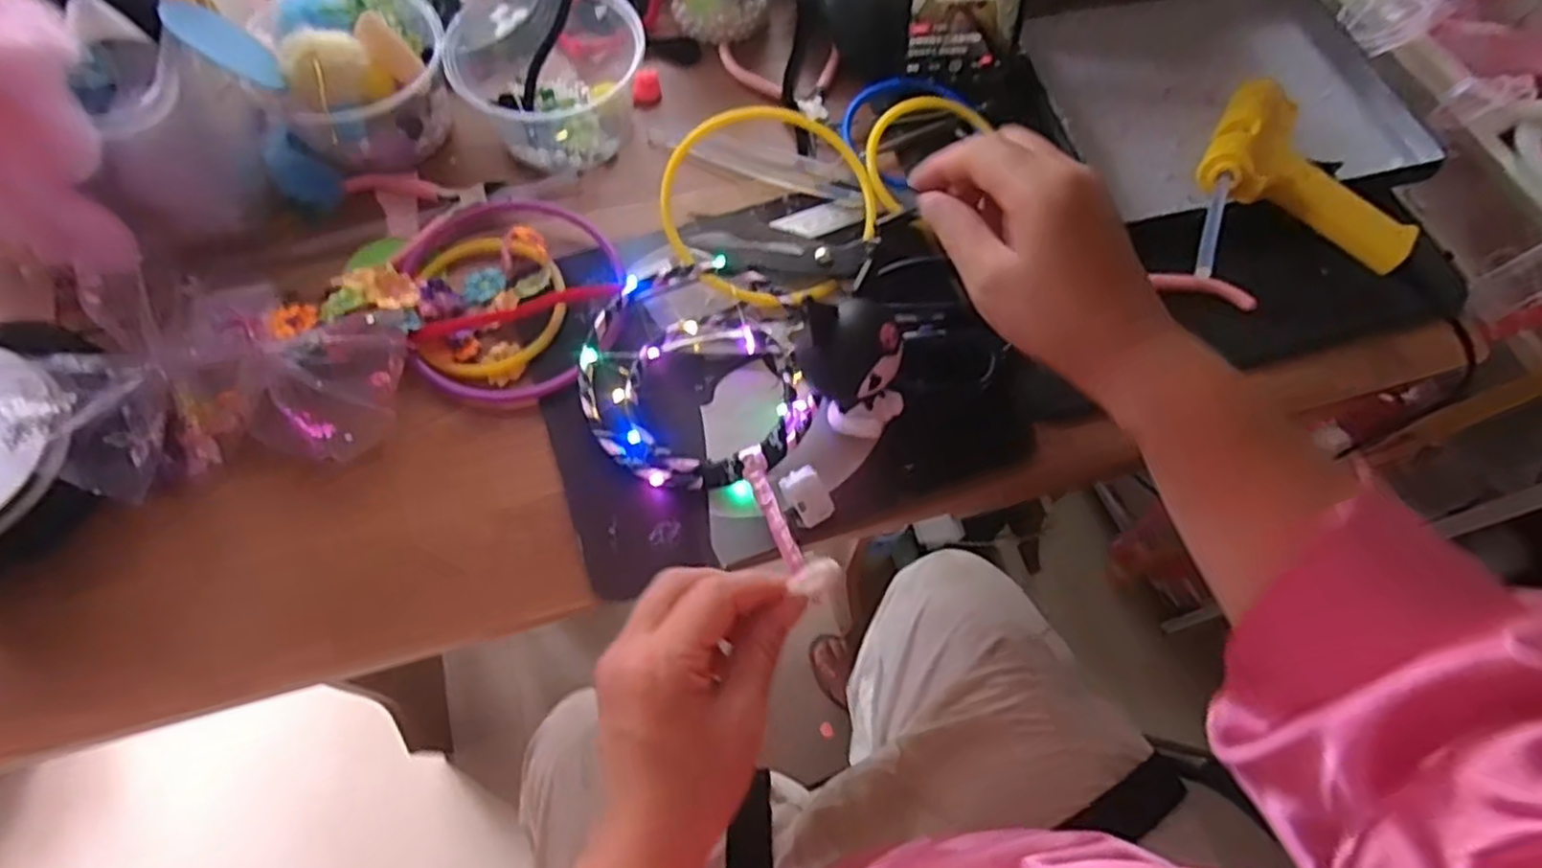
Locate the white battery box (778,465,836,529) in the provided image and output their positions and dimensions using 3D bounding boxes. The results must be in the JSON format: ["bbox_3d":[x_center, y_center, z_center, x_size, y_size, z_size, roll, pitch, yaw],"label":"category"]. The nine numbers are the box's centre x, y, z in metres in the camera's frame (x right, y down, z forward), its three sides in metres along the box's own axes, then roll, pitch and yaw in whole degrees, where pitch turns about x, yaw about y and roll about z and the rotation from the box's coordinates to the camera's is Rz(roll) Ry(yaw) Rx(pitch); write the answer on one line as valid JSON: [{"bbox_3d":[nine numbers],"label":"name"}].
[{"bbox_3d":[0.018,0.031,0.375,0.019,0.011,0.029,-26,69,-13],"label":"white battery box"}]

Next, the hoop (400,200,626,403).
[{"bbox_3d":[-0.144,-0.082,0.426,0.118,0.013,0.129,-13,67,-8],"label":"hoop"}]

